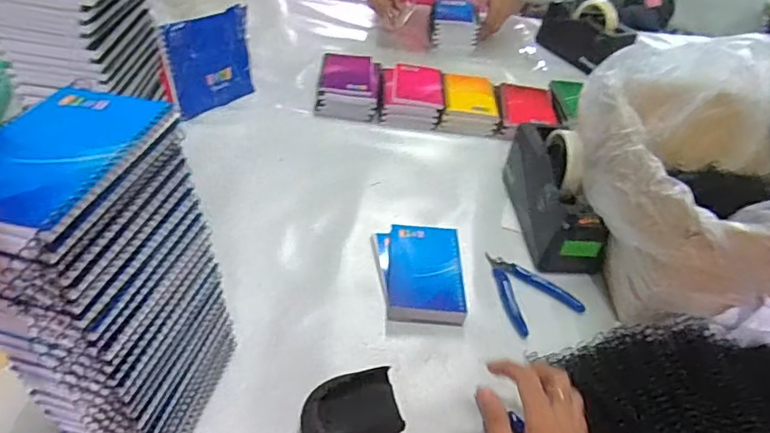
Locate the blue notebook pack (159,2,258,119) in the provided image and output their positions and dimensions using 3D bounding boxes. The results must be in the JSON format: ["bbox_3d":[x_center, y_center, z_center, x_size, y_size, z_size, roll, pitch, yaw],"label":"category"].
[{"bbox_3d":[-0.257,-0.231,0.814,0.031,0.130,0.148,27,45,21],"label":"blue notebook pack"}]

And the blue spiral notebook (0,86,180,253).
[{"bbox_3d":[-0.188,-0.032,0.311,0.082,0.019,0.133,13,41,6],"label":"blue spiral notebook"}]

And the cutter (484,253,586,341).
[{"bbox_3d":[0.159,0.082,0.629,0.085,0.007,0.111,-16,46,-25],"label":"cutter"}]

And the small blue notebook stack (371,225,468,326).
[{"bbox_3d":[0.039,0.062,0.620,0.097,0.031,0.129,3,41,-5],"label":"small blue notebook stack"}]

